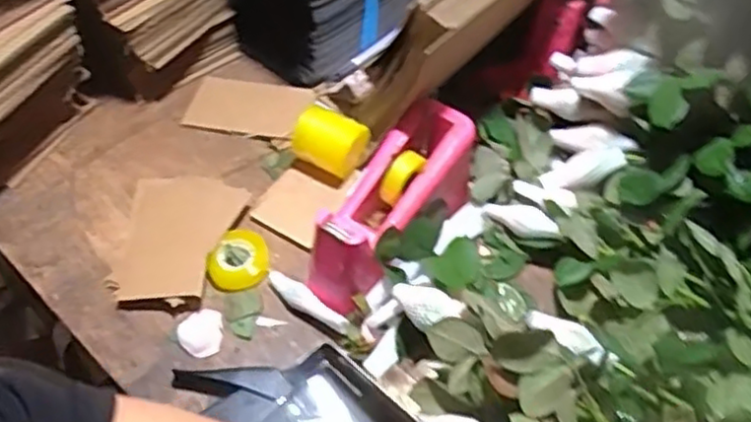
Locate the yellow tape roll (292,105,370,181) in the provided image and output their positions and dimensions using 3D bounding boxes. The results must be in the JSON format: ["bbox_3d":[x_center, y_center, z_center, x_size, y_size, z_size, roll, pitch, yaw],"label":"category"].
[{"bbox_3d":[-0.049,-0.073,0.714,0.068,0.047,0.059,23,56,15],"label":"yellow tape roll"}]

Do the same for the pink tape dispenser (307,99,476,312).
[{"bbox_3d":[0.013,-0.006,0.645,0.072,0.108,0.206,34,72,21],"label":"pink tape dispenser"}]

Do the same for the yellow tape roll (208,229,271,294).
[{"bbox_3d":[-0.129,0.045,0.663,0.054,0.018,0.063,-3,54,-3],"label":"yellow tape roll"}]

